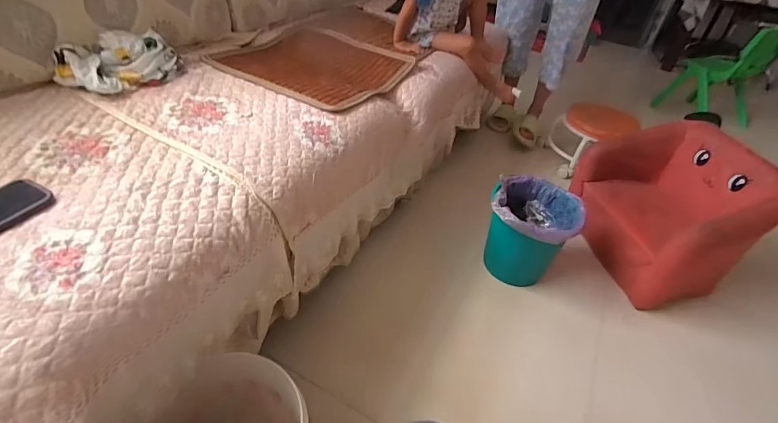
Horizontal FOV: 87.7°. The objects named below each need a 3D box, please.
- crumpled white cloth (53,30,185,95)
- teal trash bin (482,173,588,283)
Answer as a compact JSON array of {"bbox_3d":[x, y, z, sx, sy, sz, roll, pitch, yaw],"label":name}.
[{"bbox_3d":[-0.558,-0.317,0.853,0.110,0.080,0.229,27,44,22],"label":"crumpled white cloth"},{"bbox_3d":[0.372,0.063,1.106,0.219,0.237,0.229,15,41,9],"label":"teal trash bin"}]

